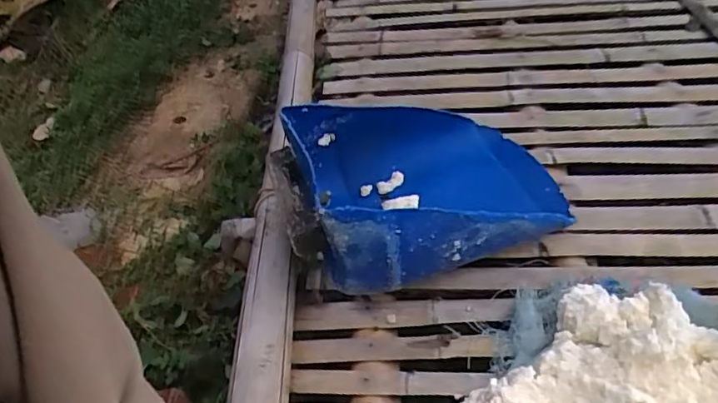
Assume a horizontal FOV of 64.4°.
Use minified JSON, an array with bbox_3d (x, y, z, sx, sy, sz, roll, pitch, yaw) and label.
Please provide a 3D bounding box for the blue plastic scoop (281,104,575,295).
[{"bbox_3d":[0.112,-0.041,0.860,0.389,0.173,0.299,-15,43,-10],"label":"blue plastic scoop"}]

